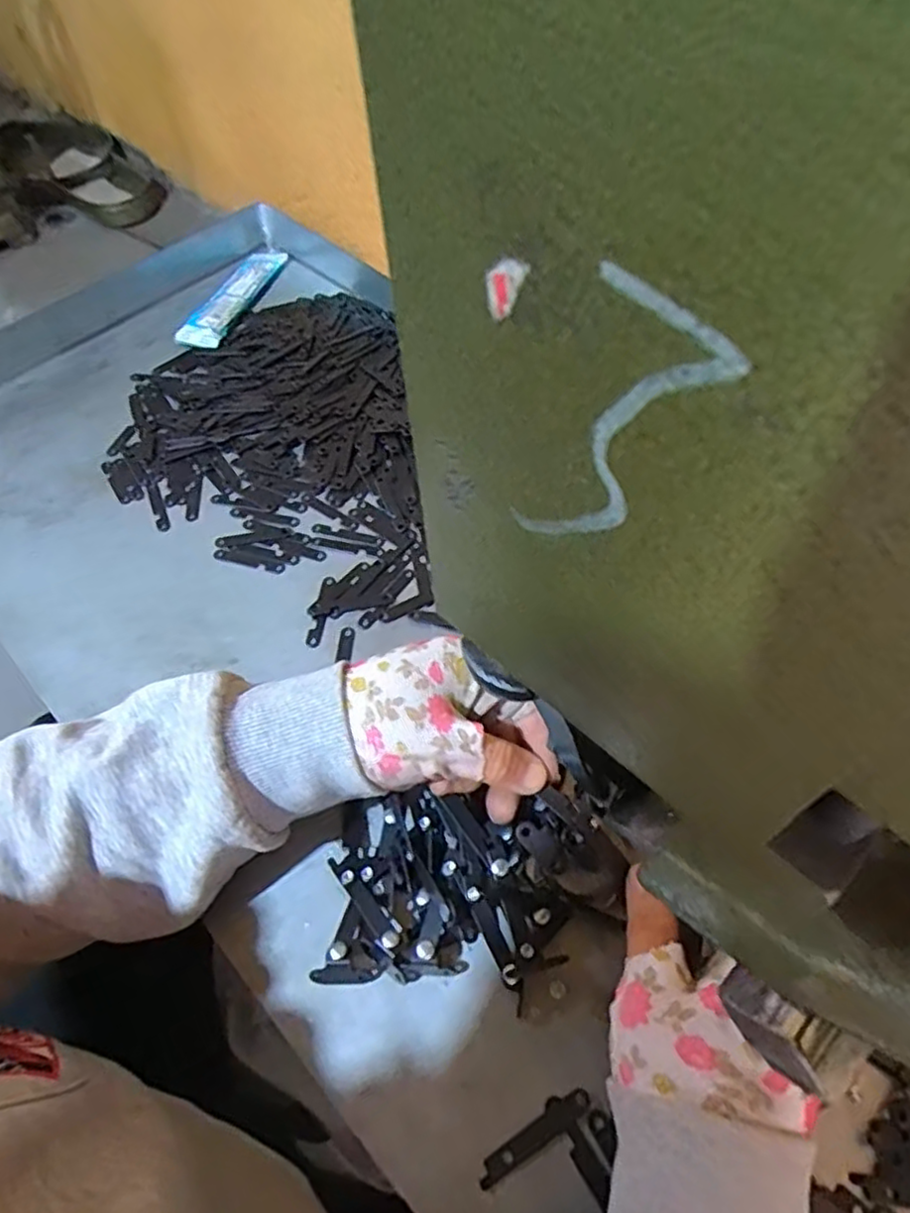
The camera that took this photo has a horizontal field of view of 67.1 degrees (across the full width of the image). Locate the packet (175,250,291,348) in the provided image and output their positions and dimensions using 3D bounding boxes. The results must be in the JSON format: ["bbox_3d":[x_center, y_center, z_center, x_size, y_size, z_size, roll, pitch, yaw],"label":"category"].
[{"bbox_3d":[-0.199,-0.283,0.620,0.034,0.016,0.136,17,60,14],"label":"packet"}]

